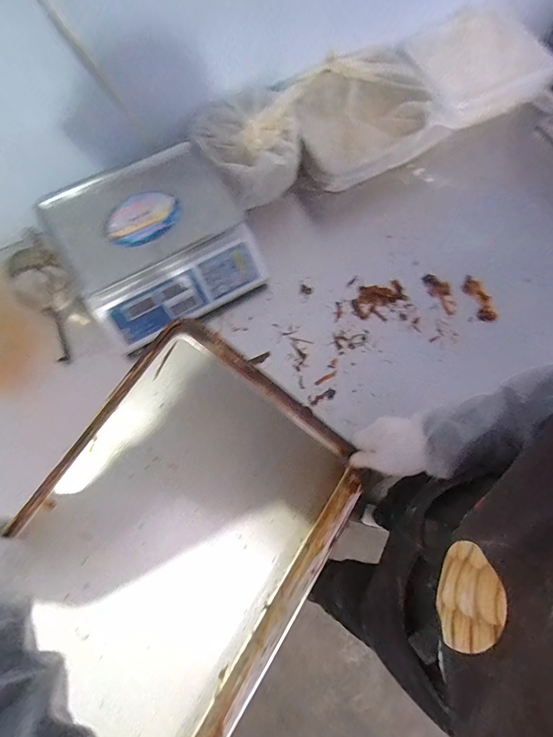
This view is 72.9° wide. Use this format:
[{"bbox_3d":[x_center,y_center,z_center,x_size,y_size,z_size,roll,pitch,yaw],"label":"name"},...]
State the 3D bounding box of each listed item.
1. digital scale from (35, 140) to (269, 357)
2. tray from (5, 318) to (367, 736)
[{"bbox_3d":[-0.229,-0.244,0.723,0.327,0.112,0.301,-30,76,-10],"label":"digital scale"},{"bbox_3d":[-0.142,0.273,0.501,0.399,0.060,0.573,39,75,-22],"label":"tray"}]

